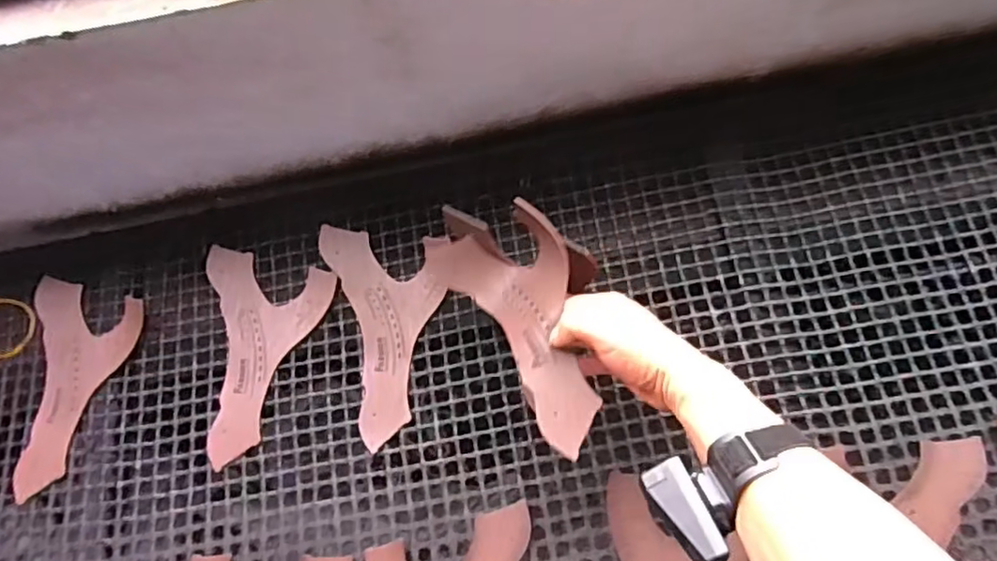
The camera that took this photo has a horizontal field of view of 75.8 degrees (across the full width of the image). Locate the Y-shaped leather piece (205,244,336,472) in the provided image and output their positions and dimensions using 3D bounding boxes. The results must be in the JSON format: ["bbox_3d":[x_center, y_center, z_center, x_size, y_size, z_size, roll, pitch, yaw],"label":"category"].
[{"bbox_3d":[-0.264,0.075,0.655,0.143,0.010,0.208,12,71,11],"label":"Y-shaped leather piece"}]

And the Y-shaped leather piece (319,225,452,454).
[{"bbox_3d":[-0.124,0.053,0.645,0.130,0.013,0.212,4,74,4],"label":"Y-shaped leather piece"}]

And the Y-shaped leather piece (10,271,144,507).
[{"bbox_3d":[-0.458,0.106,0.659,0.129,0.007,0.209,10,71,10],"label":"Y-shaped leather piece"}]

